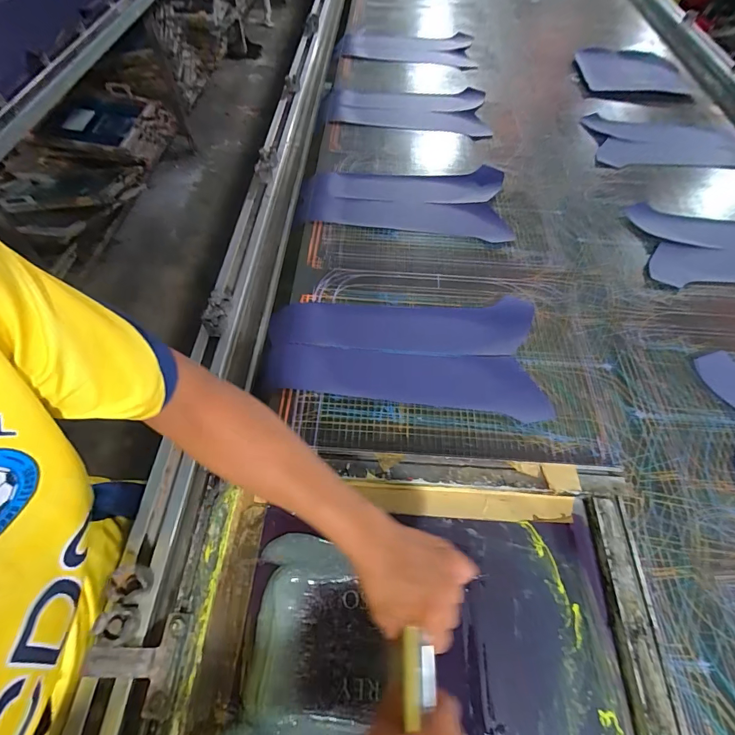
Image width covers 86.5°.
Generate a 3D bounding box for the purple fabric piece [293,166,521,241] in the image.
[{"bbox_3d":[0.078,-0.371,0.868,0.448,0.013,0.233,2,58,-1],"label":"purple fabric piece"}]

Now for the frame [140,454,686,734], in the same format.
[{"bbox_3d":[0.052,0.304,0.424,0.526,0.030,0.414,4,58,0],"label":"frame"}]

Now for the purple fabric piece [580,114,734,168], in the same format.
[{"bbox_3d":[0.786,-0.594,1.028,0.403,0.026,0.199,-1,58,-3],"label":"purple fabric piece"}]

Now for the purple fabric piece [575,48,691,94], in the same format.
[{"bbox_3d":[0.830,-0.942,1.240,0.304,0.020,0.275,4,58,0],"label":"purple fabric piece"}]

